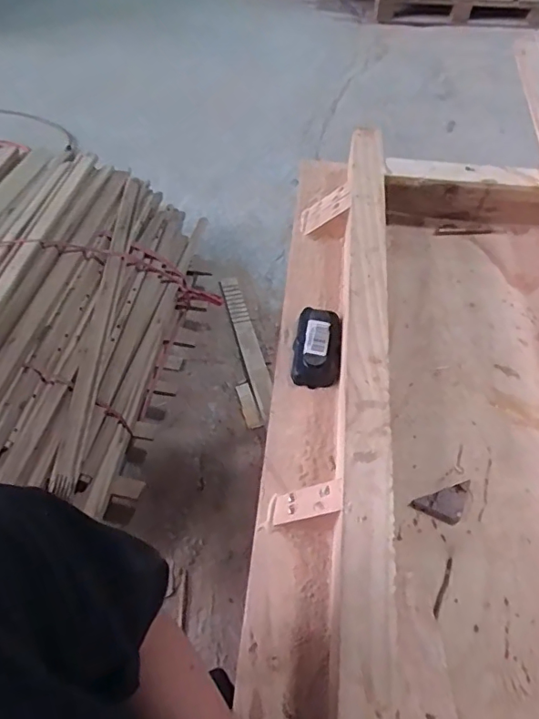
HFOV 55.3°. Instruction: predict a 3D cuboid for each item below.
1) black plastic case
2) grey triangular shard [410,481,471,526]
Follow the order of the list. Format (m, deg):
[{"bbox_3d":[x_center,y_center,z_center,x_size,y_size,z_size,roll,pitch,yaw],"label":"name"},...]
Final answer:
[{"bbox_3d":[0.057,-0.016,0.617,0.055,0.028,0.102,4,54,3],"label":"black plastic case"},{"bbox_3d":[0.178,0.147,0.514,0.063,0.012,0.034,-17,56,-12],"label":"grey triangular shard"}]

